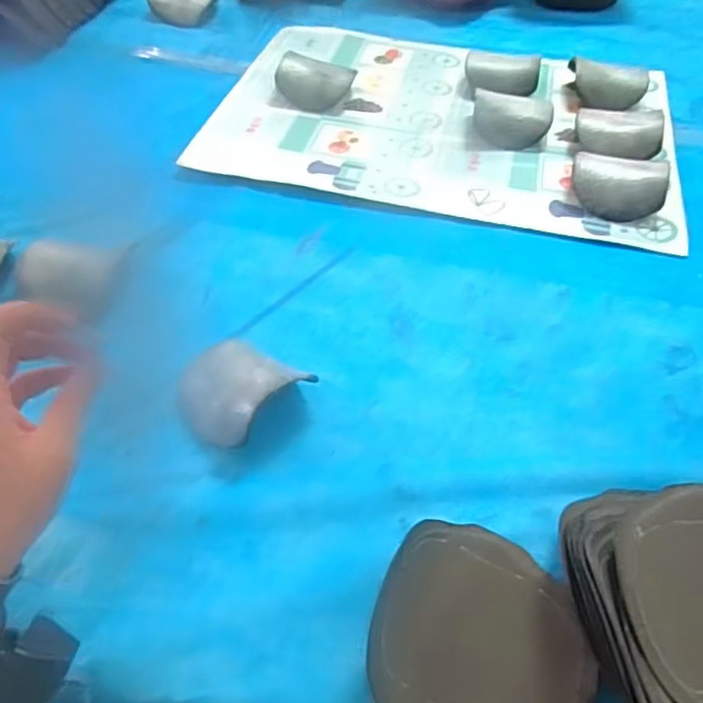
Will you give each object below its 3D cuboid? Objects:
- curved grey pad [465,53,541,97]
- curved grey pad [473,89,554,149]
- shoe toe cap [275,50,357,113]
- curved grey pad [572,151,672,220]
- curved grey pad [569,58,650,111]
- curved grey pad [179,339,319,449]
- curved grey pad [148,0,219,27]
[{"bbox_3d":[0.187,-0.343,0.807,0.094,0.038,0.053,12,50,10],"label":"curved grey pad"},{"bbox_3d":[0.182,-0.261,0.729,0.088,0.043,0.049,12,50,9],"label":"curved grey pad"},{"bbox_3d":[-0.045,-0.331,0.786,0.084,0.046,0.057,22,52,17],"label":"shoe toe cap"},{"bbox_3d":[0.267,-0.165,0.645,0.094,0.046,0.049,23,52,18],"label":"curved grey pad"},{"bbox_3d":[0.317,-0.318,0.783,0.092,0.043,0.063,2,49,1],"label":"curved grey pad"},{"bbox_3d":[-0.090,0.029,0.482,0.091,0.048,0.073,32,56,25],"label":"curved grey pad"},{"bbox_3d":[-0.245,-0.514,0.942,0.104,0.046,0.063,-11,50,-10],"label":"curved grey pad"}]

